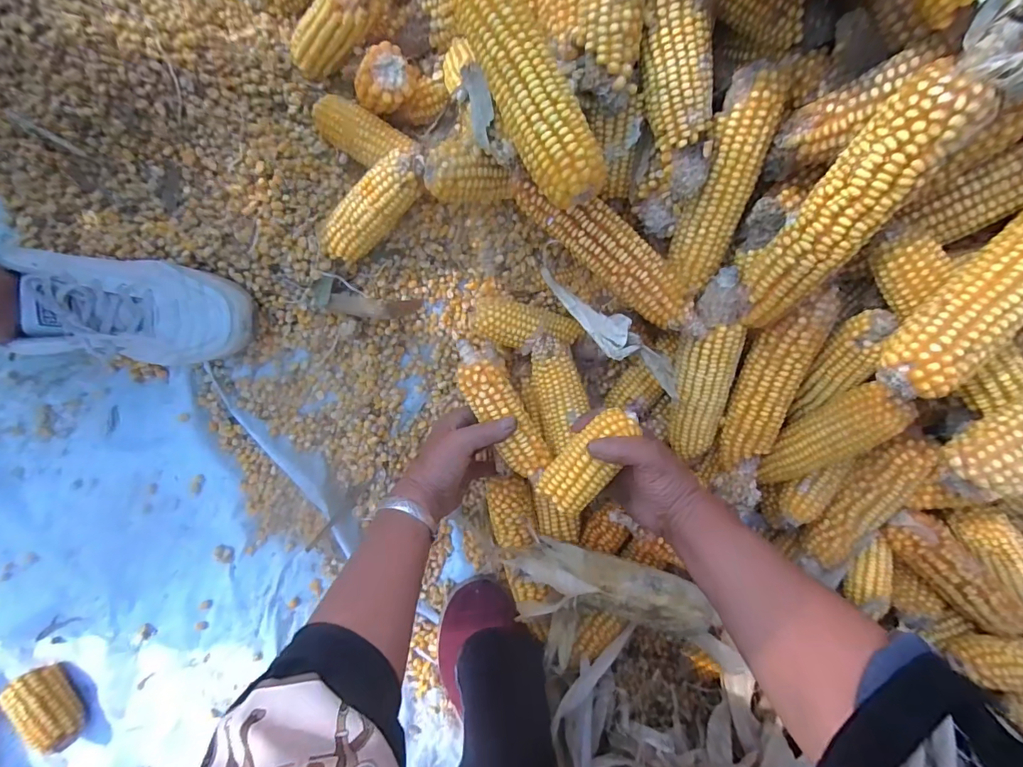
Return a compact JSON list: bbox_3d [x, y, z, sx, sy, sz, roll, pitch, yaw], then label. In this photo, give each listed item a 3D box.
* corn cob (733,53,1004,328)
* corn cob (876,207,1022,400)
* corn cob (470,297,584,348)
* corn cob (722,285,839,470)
[{"bbox_3d":[0.222,-0.115,0.316,0.048,0.180,0.049,21,49,-3],"label":"corn cob"},{"bbox_3d":[0.308,-0.062,0.288,0.045,0.038,0.174,38,101,-3],"label":"corn cob"},{"bbox_3d":[0.013,-0.058,0.482,0.115,0.044,0.049,21,90,-3],"label":"corn cob"},{"bbox_3d":[0.230,-0.002,0.410,0.049,0.040,0.181,9,120,-3],"label":"corn cob"}]

